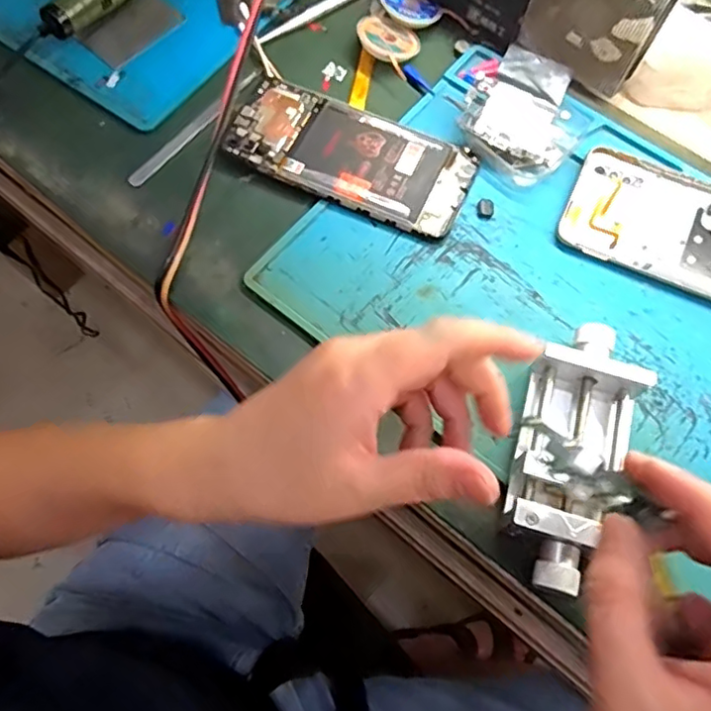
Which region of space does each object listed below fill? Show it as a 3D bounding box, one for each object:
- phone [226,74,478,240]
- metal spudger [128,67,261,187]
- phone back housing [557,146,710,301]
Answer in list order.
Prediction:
[{"bbox_3d":[-0.004,-0.131,0.389,0.157,0.010,0.073,23,72,8],"label":"phone"},{"bbox_3d":[-0.107,-0.155,0.402,0.010,0.004,0.121,42,73,-1],"label":"metal spudger"},{"bbox_3d":[0.213,-0.075,0.370,0.160,0.007,0.076,23,72,8],"label":"phone back housing"}]

